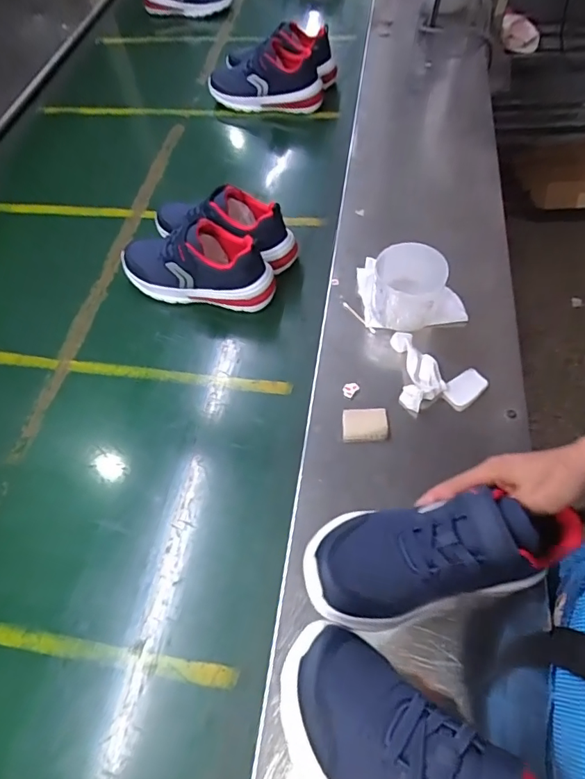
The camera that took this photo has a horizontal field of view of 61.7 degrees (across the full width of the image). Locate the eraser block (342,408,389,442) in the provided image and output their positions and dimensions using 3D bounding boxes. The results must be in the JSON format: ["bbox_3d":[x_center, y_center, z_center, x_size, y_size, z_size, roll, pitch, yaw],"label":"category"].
[{"bbox_3d":[0.090,0.043,0.612,0.055,0.020,0.042,-2,58,4],"label":"eraser block"}]

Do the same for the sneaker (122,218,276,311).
[{"bbox_3d":[-0.149,-0.192,0.762,0.235,0.130,0.082,12,60,12],"label":"sneaker"}]

